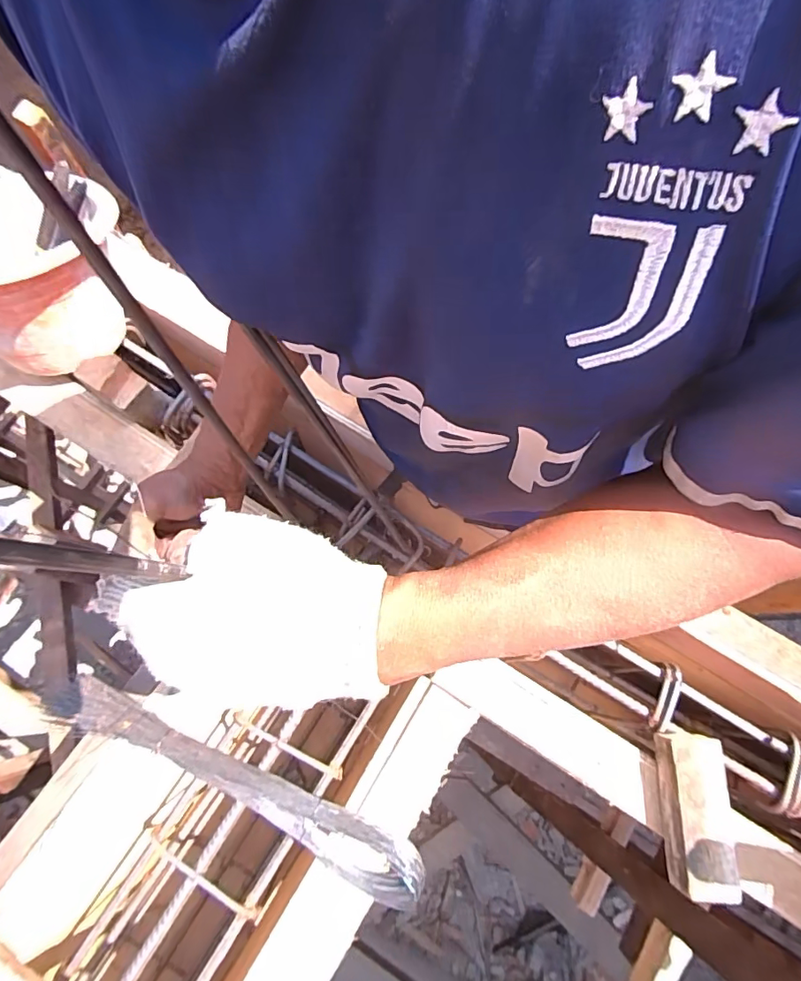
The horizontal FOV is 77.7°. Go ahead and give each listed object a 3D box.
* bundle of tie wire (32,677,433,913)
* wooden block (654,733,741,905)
[{"bbox_3d":[-0.180,0.314,0.534,0.438,0.037,0.050,27,74,2],"label":"bundle of tie wire"},{"bbox_3d":[0.322,0.346,0.535,0.066,0.036,0.152,1,74,-2],"label":"wooden block"}]

